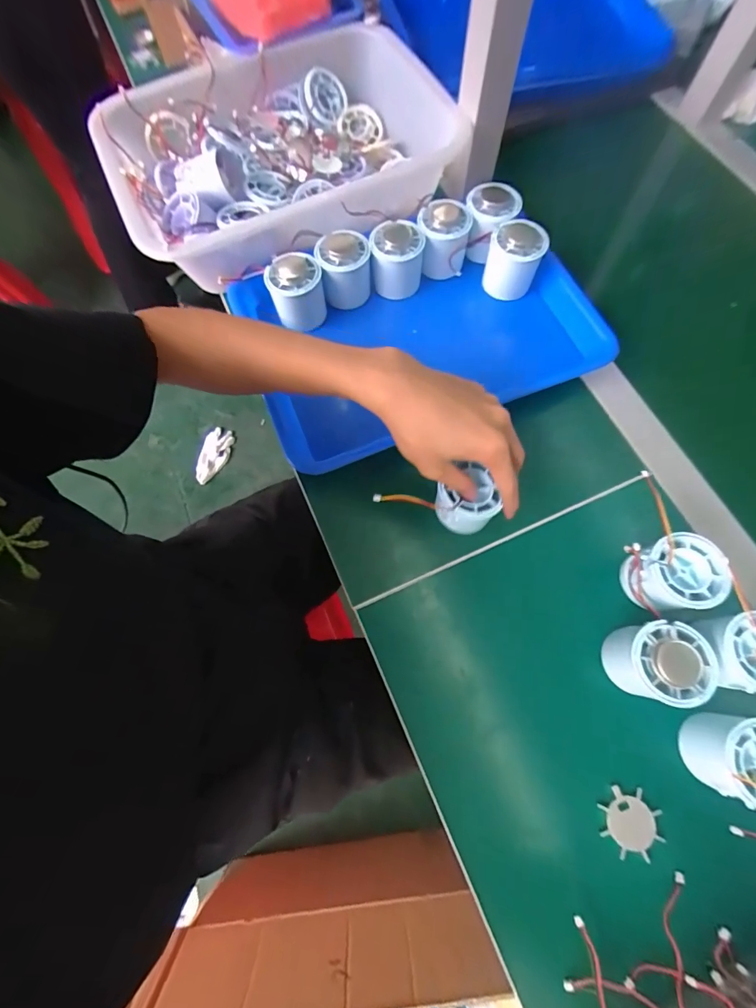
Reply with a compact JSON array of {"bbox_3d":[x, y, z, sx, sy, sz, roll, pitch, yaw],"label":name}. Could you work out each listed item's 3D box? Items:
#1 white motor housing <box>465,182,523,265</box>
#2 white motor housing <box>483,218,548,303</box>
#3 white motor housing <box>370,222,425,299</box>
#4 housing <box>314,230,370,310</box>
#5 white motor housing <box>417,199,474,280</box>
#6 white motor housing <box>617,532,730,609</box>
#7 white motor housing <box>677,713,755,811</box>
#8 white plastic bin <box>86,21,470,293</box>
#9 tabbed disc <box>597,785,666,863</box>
[{"bbox_3d":[0.120,-0.301,0.456,0.051,0.061,0.053,0,70,1],"label":"white motor housing"},{"bbox_3d":[0.142,-0.256,0.443,0.056,0.058,0.048,13,71,6],"label":"white motor housing"},{"bbox_3d":[0.020,-0.259,0.446,0.055,0.056,0.050,-2,70,1],"label":"white motor housing"},{"bbox_3d":[-0.035,-0.247,0.446,0.051,0.056,0.049,-9,70,-2],"label":"housing"},{"bbox_3d":[0.069,-0.284,0.450,0.054,0.056,0.057,7,71,4],"label":"white motor housing"},{"bbox_3d":[0.230,0.057,0.333,0.054,0.052,0.054,2,71,2],"label":"white motor housing"},{"bbox_3d":[0.254,0.177,0.292,0.053,0.049,0.054,6,71,3],"label":"white motor housing"},{"bbox_3d":[-0.102,-0.394,0.466,0.363,0.073,0.272,-24,72,-7],"label":"white plastic bin"},{"bbox_3d":[0.182,0.229,0.302,0.042,0.004,0.042,0,70,1],"label":"tabbed disc"}]

